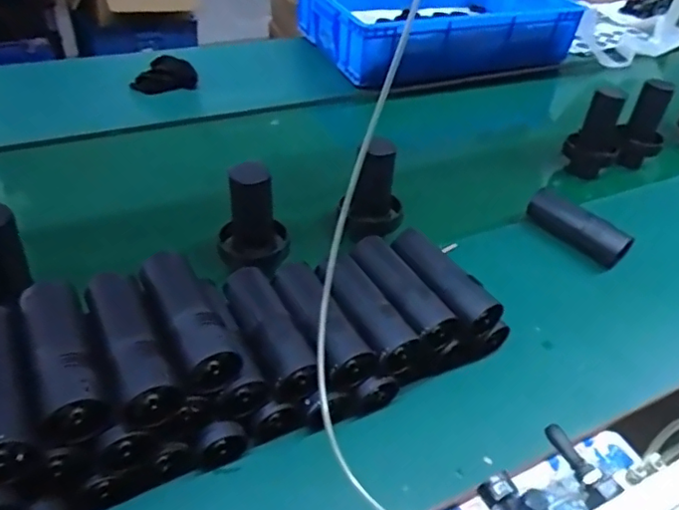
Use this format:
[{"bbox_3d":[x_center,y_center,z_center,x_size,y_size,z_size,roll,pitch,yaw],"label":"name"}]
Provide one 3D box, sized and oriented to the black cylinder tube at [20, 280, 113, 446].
[{"bbox_3d":[-0.250,0.101,0.513,0.054,0.048,0.127,-16,46,-24],"label":"black cylinder tube"}]

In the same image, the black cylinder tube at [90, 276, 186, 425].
[{"bbox_3d":[-0.203,0.081,0.543,0.054,0.055,0.158,-18,47,-25],"label":"black cylinder tube"}]

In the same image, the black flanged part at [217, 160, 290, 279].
[{"bbox_3d":[-0.116,-0.056,0.755,0.093,0.158,0.082,-1,42,-9],"label":"black flanged part"}]

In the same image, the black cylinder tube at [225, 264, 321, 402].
[{"bbox_3d":[-0.081,0.080,0.628,0.050,0.050,0.164,-19,48,-26],"label":"black cylinder tube"}]

